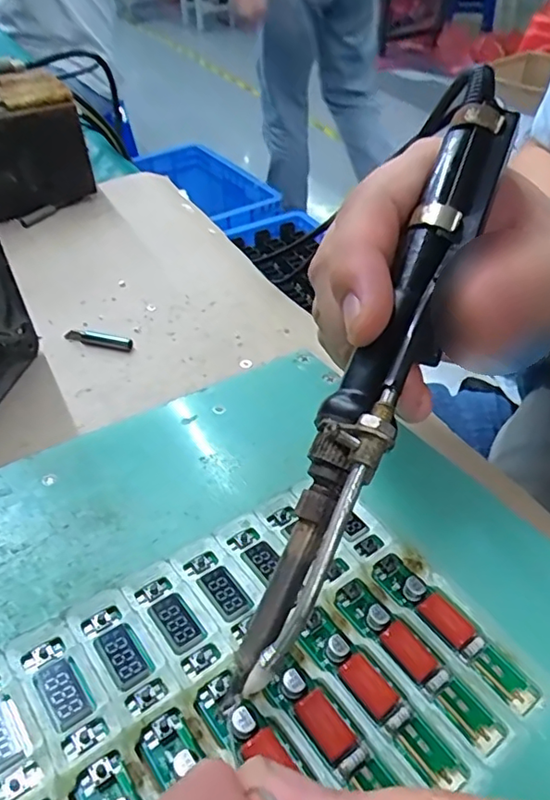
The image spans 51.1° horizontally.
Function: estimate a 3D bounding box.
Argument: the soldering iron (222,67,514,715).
[{"bbox_3d":[0.031,-0.012,0.163,0.022,0.018,0.192,20,78,21],"label":"soldering iron"}]

